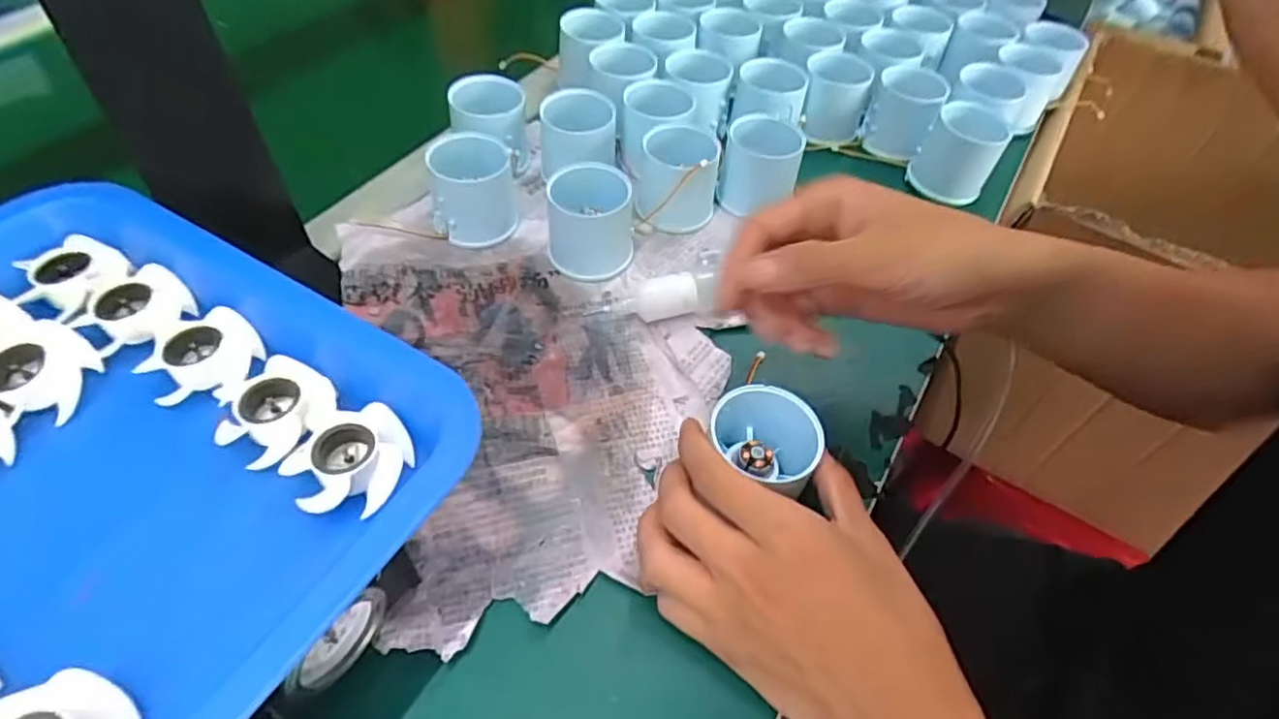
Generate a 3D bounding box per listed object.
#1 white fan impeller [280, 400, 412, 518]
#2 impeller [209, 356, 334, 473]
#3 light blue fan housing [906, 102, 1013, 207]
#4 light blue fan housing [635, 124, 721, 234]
[{"bbox_3d":[-0.108,0.037,0.253,0.037,0.015,0.041,10,51,6],"label":"white fan impeller"},{"bbox_3d":[-0.143,0.019,0.265,0.041,0.017,0.039,-16,53,-15],"label":"impeller"},{"bbox_3d":[0.238,-0.156,0.495,0.053,0.051,0.061,27,55,19],"label":"light blue fan housing"},{"bbox_3d":[0.026,-0.120,0.449,0.053,0.052,0.061,2,51,0],"label":"light blue fan housing"}]

